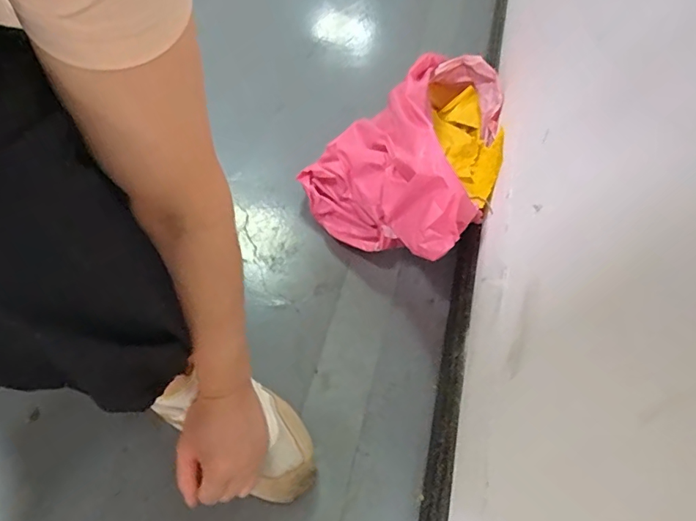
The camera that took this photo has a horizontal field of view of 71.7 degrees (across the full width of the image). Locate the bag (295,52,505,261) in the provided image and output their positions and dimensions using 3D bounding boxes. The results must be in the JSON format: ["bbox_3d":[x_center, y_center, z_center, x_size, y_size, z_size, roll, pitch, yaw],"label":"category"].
[{"bbox_3d":[0.104,-0.173,0.736,0.258,0.221,0.392,29,57,15],"label":"bag"}]

